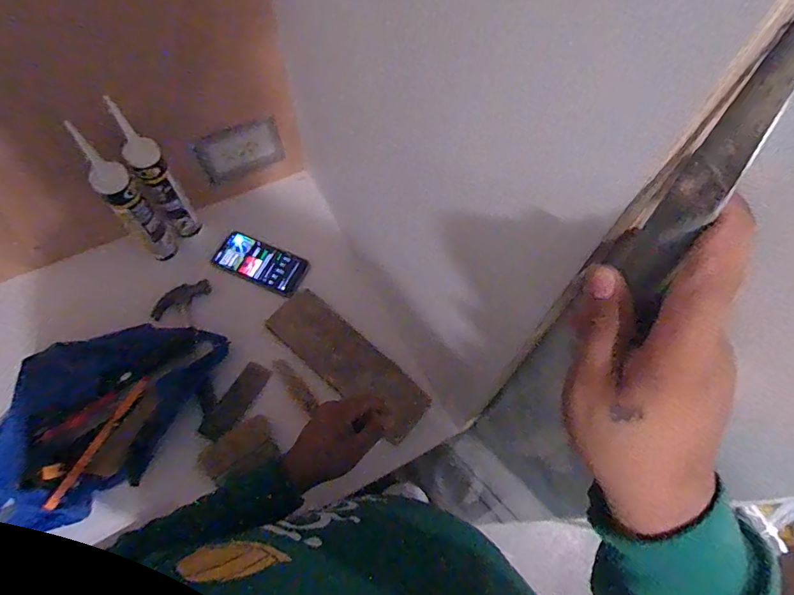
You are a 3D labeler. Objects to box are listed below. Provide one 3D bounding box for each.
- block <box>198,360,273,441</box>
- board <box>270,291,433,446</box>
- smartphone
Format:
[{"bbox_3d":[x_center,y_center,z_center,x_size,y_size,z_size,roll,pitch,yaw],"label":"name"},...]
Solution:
[{"bbox_3d":[-0.254,0.165,0.732,0.041,0.015,0.131,29,66,12],"label":"block"},{"bbox_3d":[-0.081,0.107,0.766,0.297,0.017,0.094,39,68,17],"label":"board"},{"bbox_3d":[-0.249,-0.062,0.844,0.168,0.014,0.078,24,65,10],"label":"smartphone"}]

